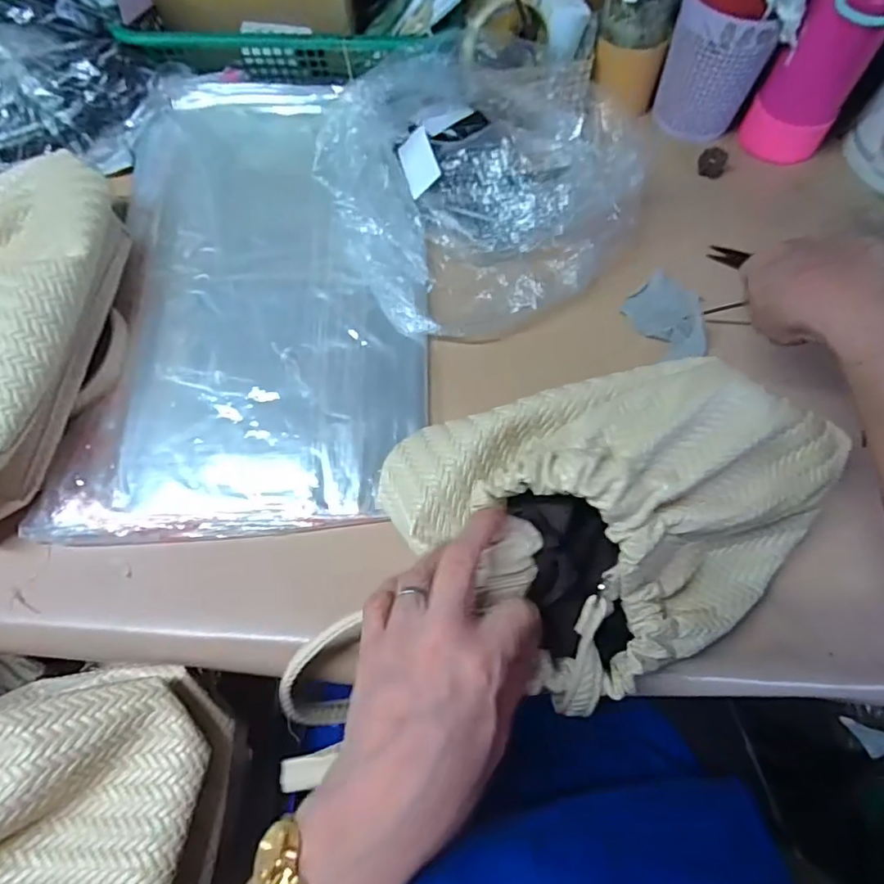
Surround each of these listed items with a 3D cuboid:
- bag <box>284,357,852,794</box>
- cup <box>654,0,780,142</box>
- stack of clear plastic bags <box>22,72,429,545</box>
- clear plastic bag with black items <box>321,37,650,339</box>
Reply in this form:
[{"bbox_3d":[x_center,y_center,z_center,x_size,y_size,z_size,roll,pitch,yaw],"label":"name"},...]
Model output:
[{"bbox_3d":[0.118,0.039,0.338,0.282,0.090,0.190,-12,66,-5],"label":"bag"},{"bbox_3d":[0.255,-0.375,0.505,0.070,0.162,0.073,0,66,0],"label":"cup"},{"bbox_3d":[-0.154,-0.150,0.486,0.266,0.027,0.464,-1,66,0],"label":"stack of clear plastic bags"},{"bbox_3d":[0.041,-0.233,0.474,0.263,0.081,0.235,-39,71,-16],"label":"clear plastic bag with black items"}]

